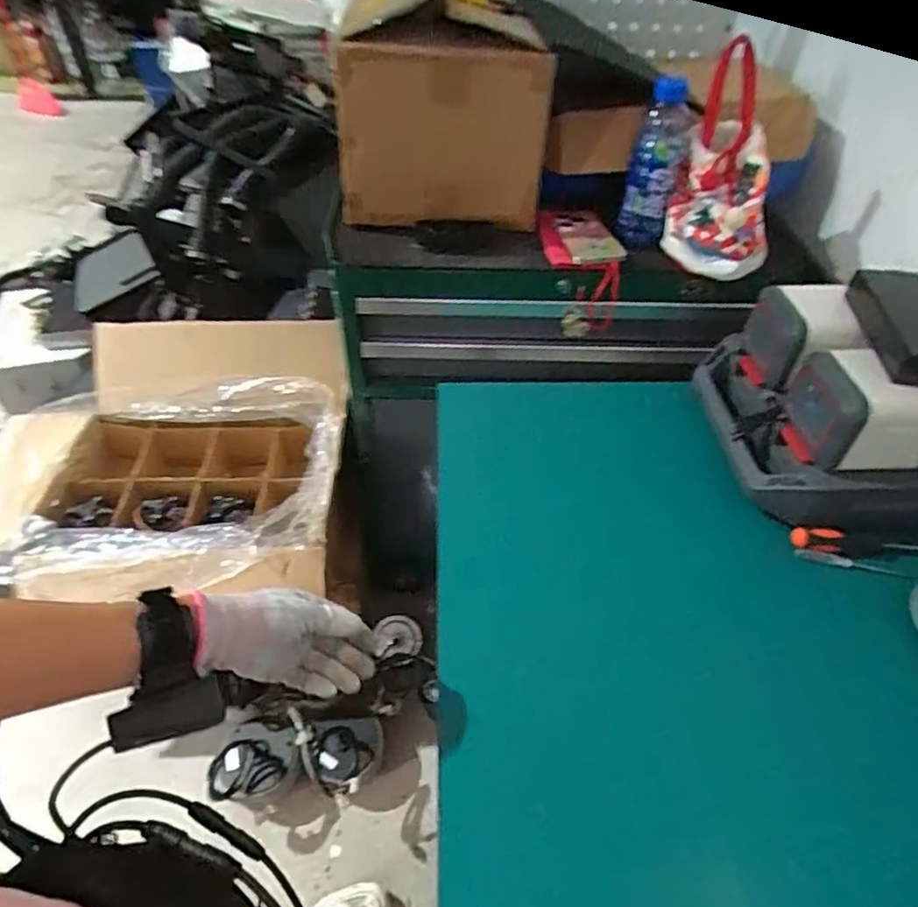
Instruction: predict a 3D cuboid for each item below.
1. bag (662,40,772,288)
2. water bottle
[{"bbox_3d":[0.370,-0.378,0.818,0.139,0.226,0.162,16,46,13],"label":"bag"},{"bbox_3d":[0.275,-0.400,0.855,0.072,0.213,0.058,13,46,11],"label":"water bottle"}]

